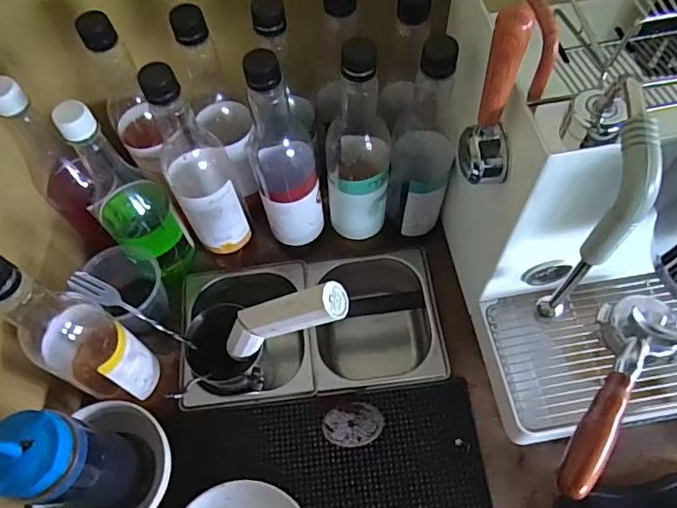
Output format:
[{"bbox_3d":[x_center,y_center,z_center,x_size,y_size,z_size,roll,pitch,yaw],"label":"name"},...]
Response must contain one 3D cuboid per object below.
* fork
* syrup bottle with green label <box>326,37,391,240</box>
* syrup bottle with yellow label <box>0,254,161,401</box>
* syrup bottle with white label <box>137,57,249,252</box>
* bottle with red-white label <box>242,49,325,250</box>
[{"bbox_3d":[-0.198,0.061,0.514,0.009,0.161,0.019,-3,58,31],"label":"fork"},{"bbox_3d":[0.020,-0.110,0.535,0.068,0.253,0.069,4,62,4],"label":"syrup bottle with green label"},{"bbox_3d":[-0.237,0.071,0.452,0.071,0.255,0.067,26,66,15],"label":"syrup bottle with yellow label"},{"bbox_3d":[-0.147,-0.089,0.532,0.062,0.244,0.063,-23,63,-10],"label":"syrup bottle with white label"},{"bbox_3d":[-0.061,-0.103,0.544,0.069,0.255,0.080,-18,63,-7],"label":"bottle with red-white label"}]

